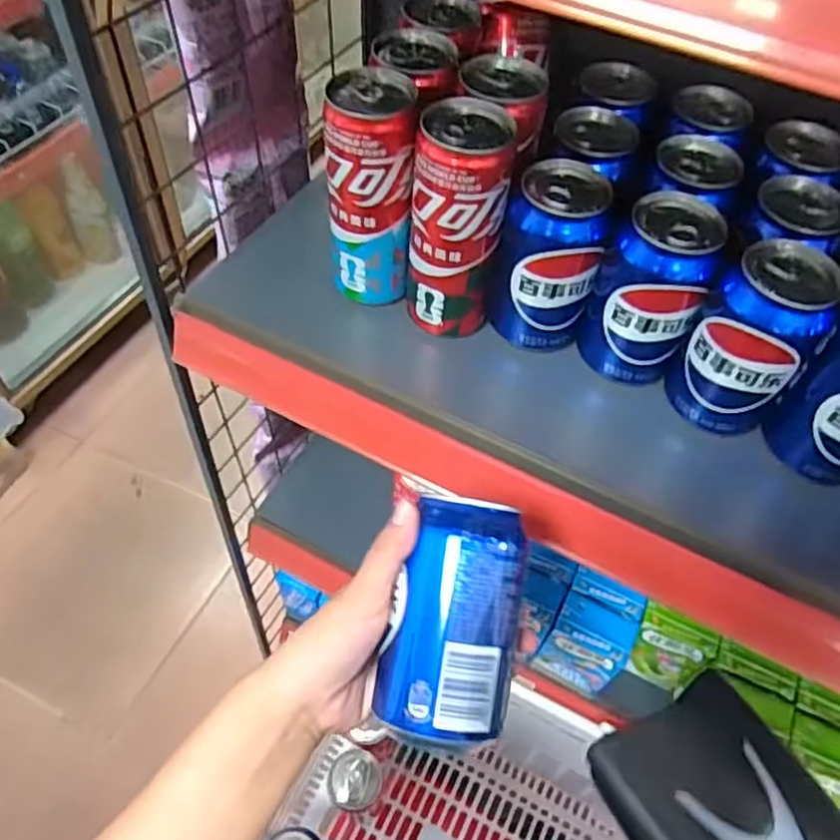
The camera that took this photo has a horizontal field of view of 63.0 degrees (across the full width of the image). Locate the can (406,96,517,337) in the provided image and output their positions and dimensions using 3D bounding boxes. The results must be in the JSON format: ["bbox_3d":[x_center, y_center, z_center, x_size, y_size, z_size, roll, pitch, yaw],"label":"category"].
[{"bbox_3d":[0.023,-0.119,0.429,0.056,0.139,0.051,4,53,-2],"label":"can"}]

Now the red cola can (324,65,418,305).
[{"bbox_3d":[-0.032,-0.144,0.442,0.052,0.139,0.050,1,53,-4],"label":"red cola can"}]

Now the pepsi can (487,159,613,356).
[{"bbox_3d":[0.084,-0.102,0.439,0.061,0.107,0.059,2,53,-3],"label":"pepsi can"}]

